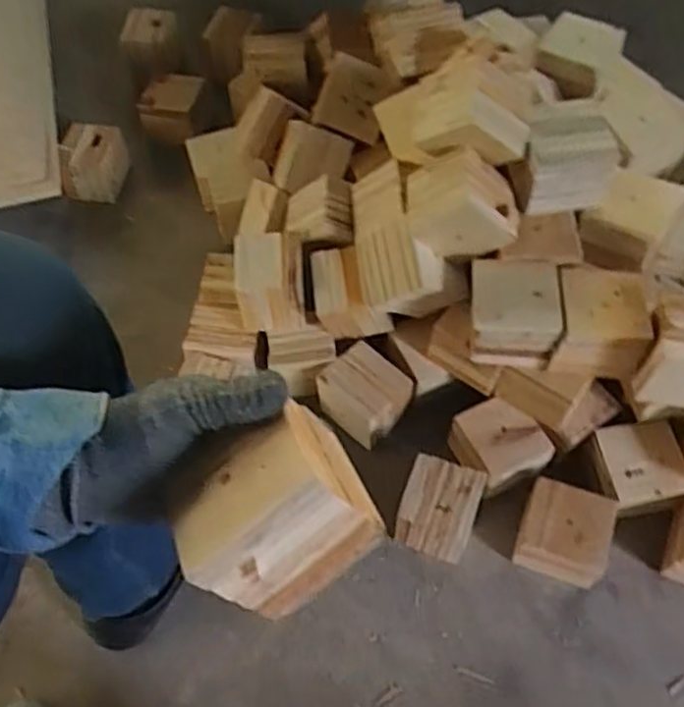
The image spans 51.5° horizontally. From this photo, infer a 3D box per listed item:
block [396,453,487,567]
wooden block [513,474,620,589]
[{"bbox_3d":[0.117,0.195,0.876,0.092,0.094,0.100,17,60,11],"label":"block"},{"bbox_3d":[0.267,0.218,0.863,0.101,0.078,0.097,16,60,11],"label":"wooden block"}]

